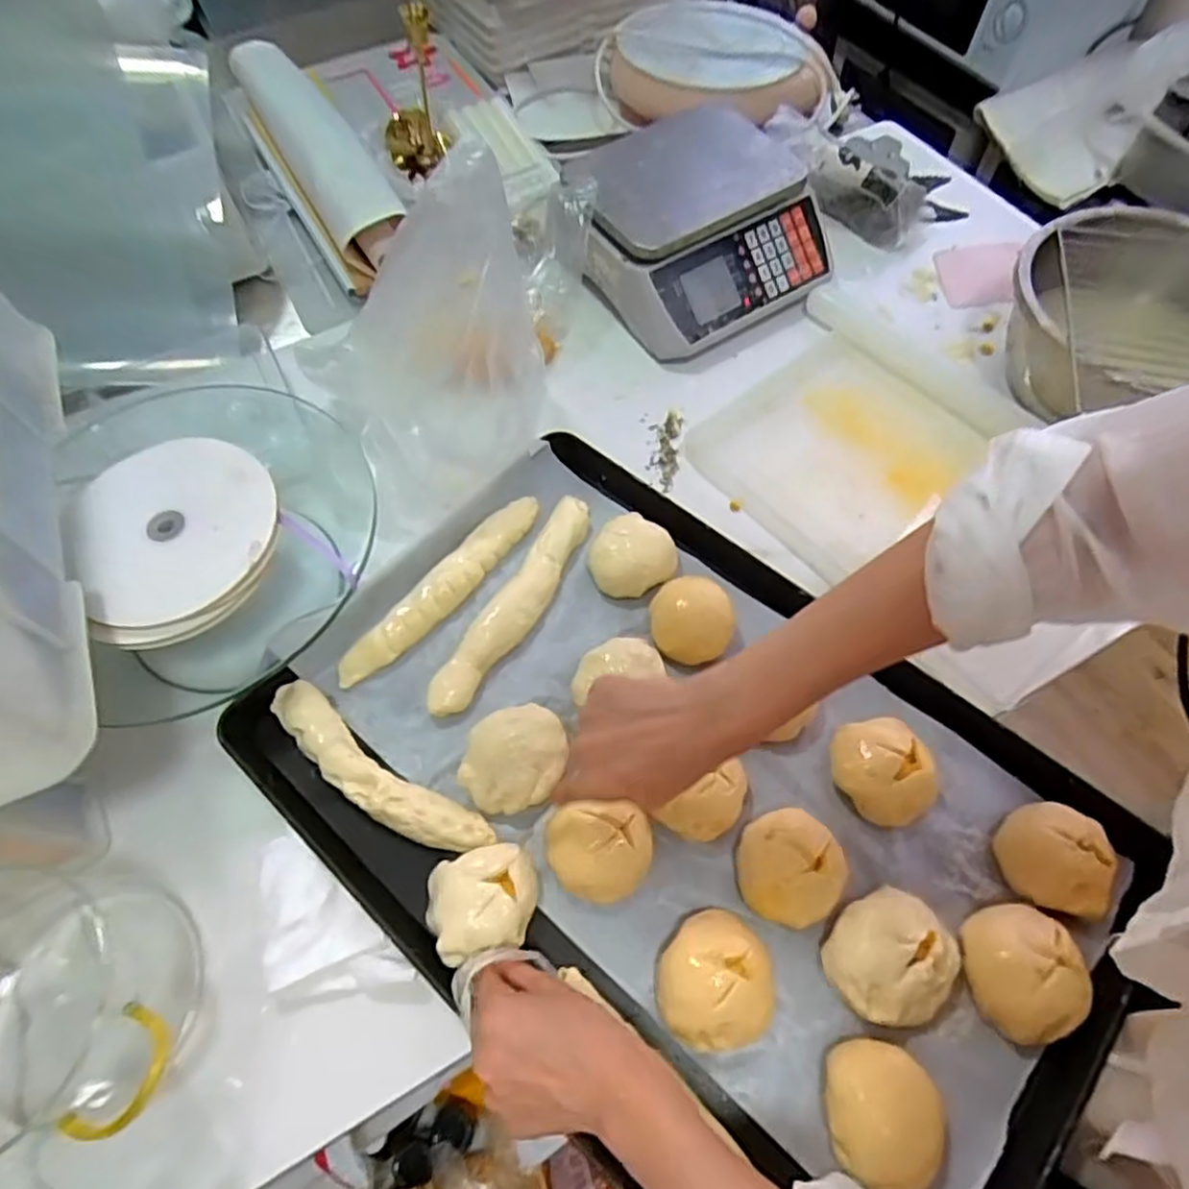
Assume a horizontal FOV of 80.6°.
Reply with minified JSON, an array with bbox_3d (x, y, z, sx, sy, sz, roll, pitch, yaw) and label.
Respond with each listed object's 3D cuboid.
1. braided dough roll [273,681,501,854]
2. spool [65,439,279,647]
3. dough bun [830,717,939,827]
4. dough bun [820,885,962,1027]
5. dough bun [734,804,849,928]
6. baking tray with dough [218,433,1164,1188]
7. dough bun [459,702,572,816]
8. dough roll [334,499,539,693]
[{"bbox_3d":[-0.169,0.134,0.530,0.207,0.027,0.045,31,67,17],"label":"braided dough roll"},{"bbox_3d":[-0.300,-0.047,0.508,0.135,0.026,0.148,-23,63,-10],"label":"spool"},{"bbox_3d":[0.211,0.127,0.515,0.072,0.040,0.080,-38,67,-17],"label":"dough bun"},{"bbox_3d":[0.194,0.241,0.464,0.079,0.041,0.073,-1,61,1],"label":"dough bun"},{"bbox_3d":[0.134,0.187,0.483,0.068,0.039,0.072,-1,61,1],"label":"dough bun"},{"bbox_3d":[0.058,0.143,0.518,0.591,0.050,0.396,39,71,20],"label":"baking tray with dough"},{"bbox_3d":[-0.059,0.123,0.526,0.073,0.036,0.082,12,62,8],"label":"dough bun"},{"bbox_3d":[-0.128,-0.008,0.600,0.035,0.021,0.219,34,68,18],"label":"dough roll"}]

